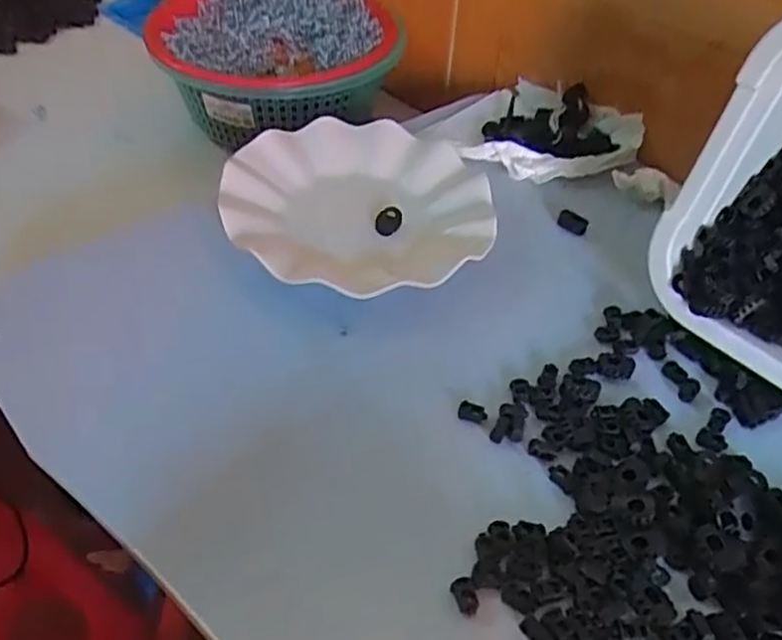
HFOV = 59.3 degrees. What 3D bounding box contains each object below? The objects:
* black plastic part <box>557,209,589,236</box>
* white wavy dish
[{"bbox_3d":[0.131,-0.070,0.494,0.022,0.010,0.011,25,49,20],"label":"black plastic part"},{"bbox_3d":[-0.023,-0.077,0.473,0.176,0.032,0.176,2,45,-2],"label":"white wavy dish"}]

